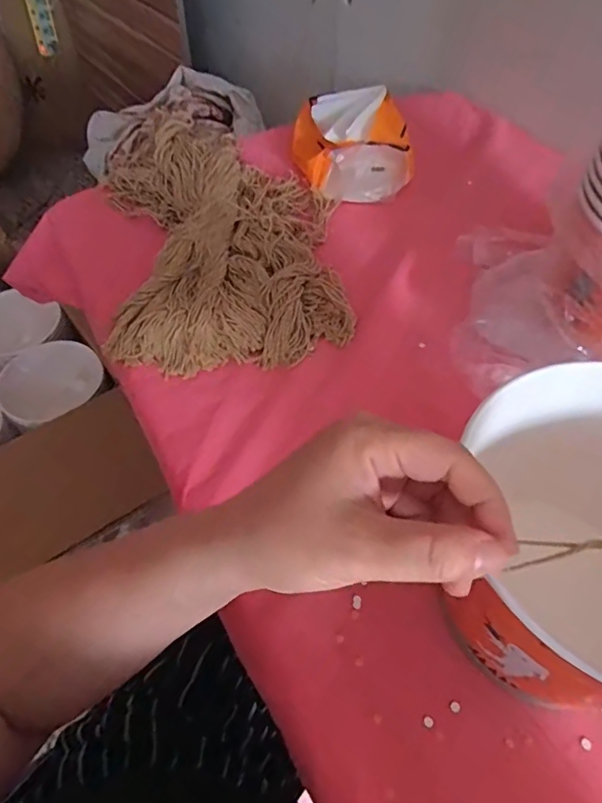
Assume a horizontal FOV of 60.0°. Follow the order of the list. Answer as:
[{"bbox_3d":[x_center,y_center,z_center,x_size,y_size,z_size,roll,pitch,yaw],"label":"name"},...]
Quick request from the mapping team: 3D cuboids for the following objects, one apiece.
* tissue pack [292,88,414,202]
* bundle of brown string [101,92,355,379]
[{"bbox_3d":[0.055,-0.301,0.591,0.115,0.074,0.146,-11,56,-7],"label":"tissue pack"},{"bbox_3d":[-0.082,-0.180,0.524,0.227,0.050,0.345,-10,56,-6],"label":"bundle of brown string"}]

